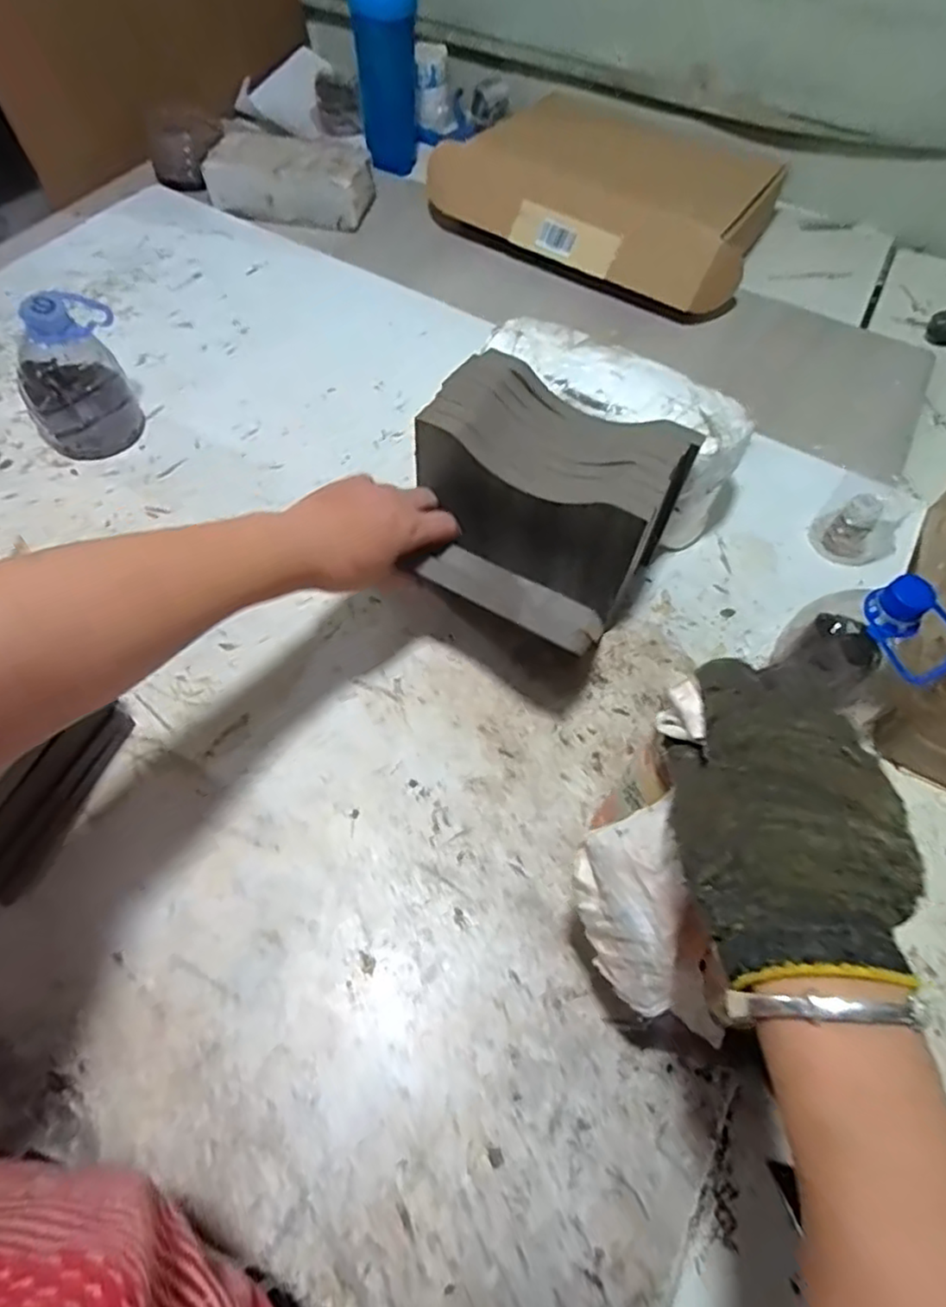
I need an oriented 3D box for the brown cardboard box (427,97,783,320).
[{"bbox_3d":[0.192,-0.642,0.921,0.460,0.108,0.353,32,63,15],"label":"brown cardboard box"}]

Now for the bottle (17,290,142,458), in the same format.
[{"bbox_3d":[-0.383,-0.268,0.639,0.093,0.144,0.075,-12,59,-10],"label":"bottle"}]

